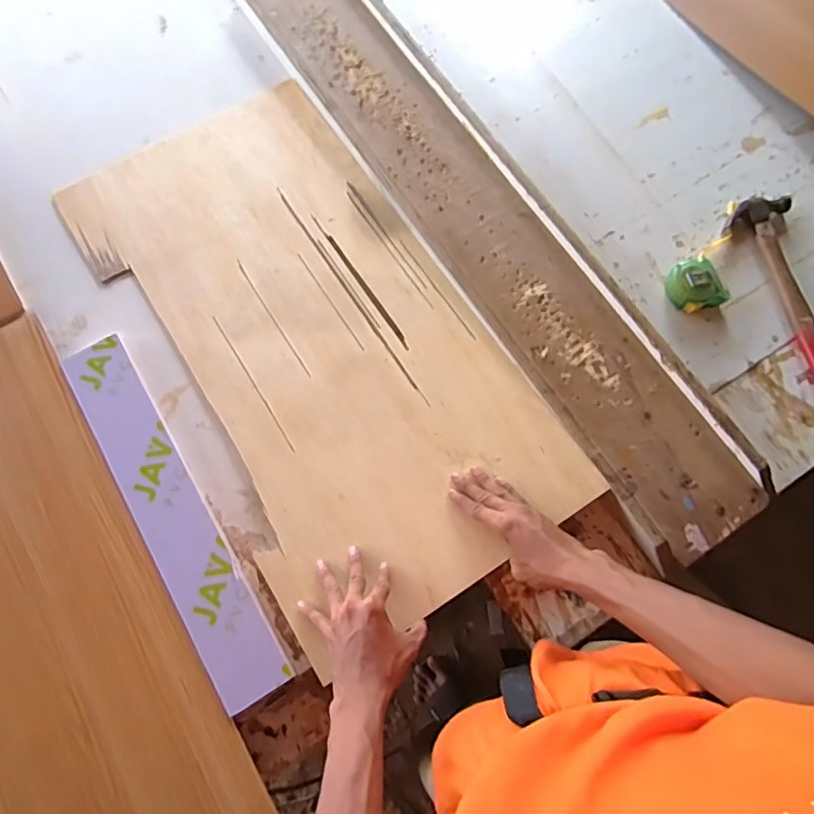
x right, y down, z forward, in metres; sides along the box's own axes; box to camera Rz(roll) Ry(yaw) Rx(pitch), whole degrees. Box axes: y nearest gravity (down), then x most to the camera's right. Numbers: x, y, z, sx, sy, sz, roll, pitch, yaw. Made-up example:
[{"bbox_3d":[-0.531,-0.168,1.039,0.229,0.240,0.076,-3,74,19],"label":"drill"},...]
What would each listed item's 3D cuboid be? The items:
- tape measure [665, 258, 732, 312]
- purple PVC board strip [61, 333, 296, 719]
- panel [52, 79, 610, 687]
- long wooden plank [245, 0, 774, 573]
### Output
[{"bbox_3d":[0.396,-0.166,0.798,0.064,0.033,0.073,-21,72,-7],"label":"tape measure"},{"bbox_3d":[-0.288,0.121,0.700,0.077,0.011,0.482,-30,74,-10],"label":"purple PVC board strip"},{"bbox_3d":[-0.137,-0.110,0.793,0.399,0.016,0.783,-33,72,-8],"label":"panel"},{"bbox_3d":[0.028,-0.389,0.859,0.183,0.026,1.305,-30,74,-10],"label":"long wooden plank"}]

